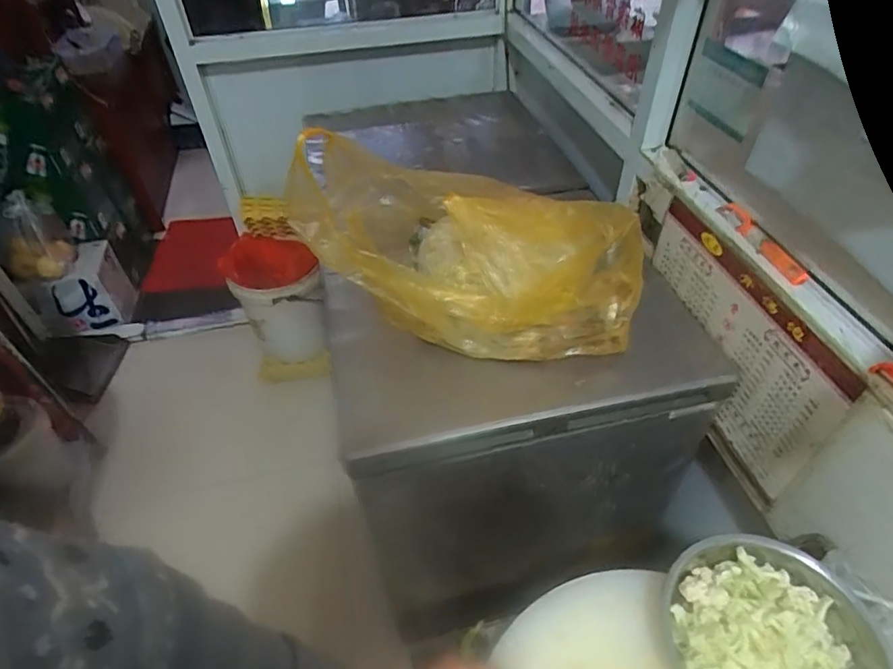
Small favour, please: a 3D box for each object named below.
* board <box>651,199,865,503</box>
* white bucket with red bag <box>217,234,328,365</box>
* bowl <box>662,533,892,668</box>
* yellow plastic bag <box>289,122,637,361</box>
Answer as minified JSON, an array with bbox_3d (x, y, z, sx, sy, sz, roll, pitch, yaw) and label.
[{"bbox_3d":[0.423,0.006,0.837,0.014,0.245,0.406,-10,46,-8],"label":"board"},{"bbox_3d":[-0.544,-0.096,1.794,0.264,0.388,0.262,-21,49,-17],"label":"white bucket with red bag"},{"bbox_3d":[0.305,0.278,0.489,0.190,0.082,0.183,-7,46,-5],"label":"bowl"},{"bbox_3d":[0.039,-0.114,0.766,0.451,0.244,0.255,19,49,19],"label":"yellow plastic bag"}]

